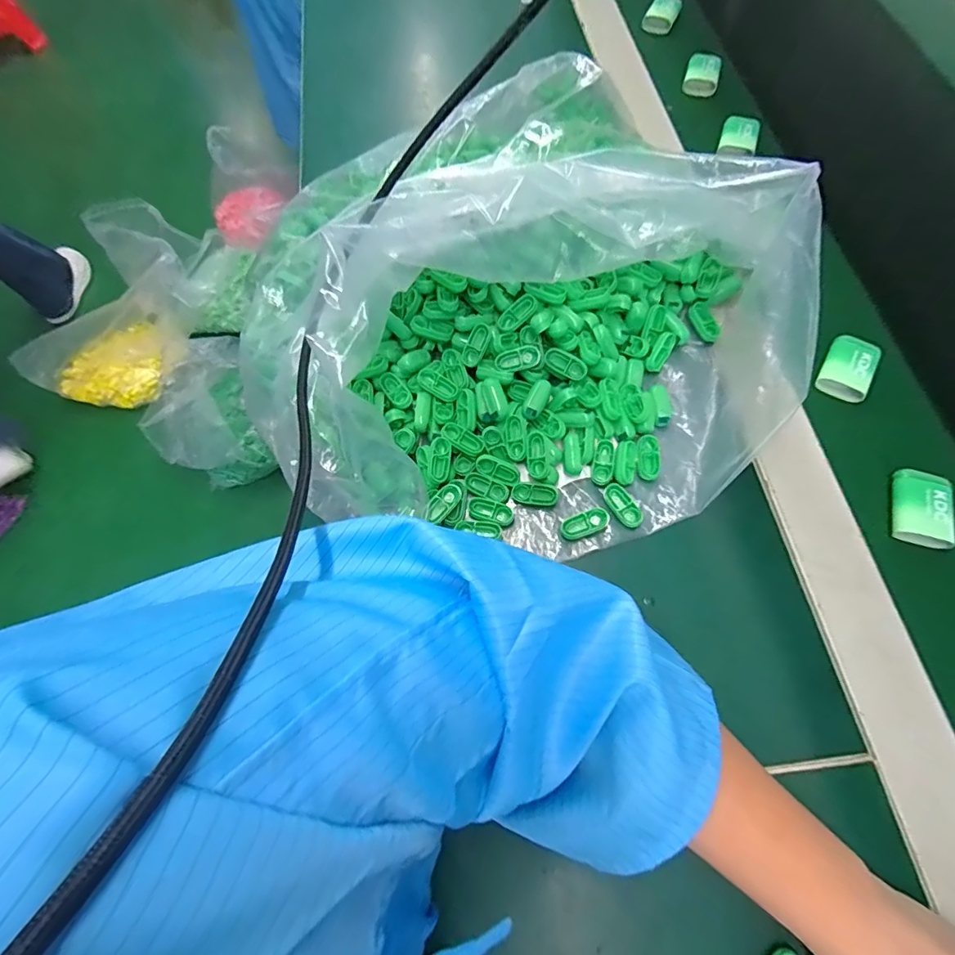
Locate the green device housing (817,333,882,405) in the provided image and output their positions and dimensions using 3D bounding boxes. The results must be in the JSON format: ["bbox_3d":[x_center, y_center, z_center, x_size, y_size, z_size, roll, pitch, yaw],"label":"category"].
[{"bbox_3d":[0.295,-0.088,0.382,0.035,0.016,0.048,27,71,14],"label":"green device housing"}]

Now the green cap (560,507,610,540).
[{"bbox_3d":[0.076,0.033,0.338,0.035,0.006,0.015,-24,67,10],"label":"green cap"}]

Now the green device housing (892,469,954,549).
[{"bbox_3d":[0.310,0.020,0.332,0.031,0.010,0.054,17,69,10],"label":"green device housing"}]

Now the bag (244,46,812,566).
[{"bbox_3d":[0.048,-0.079,0.320,0.306,0.141,0.218,-5,67,1],"label":"bag"}]

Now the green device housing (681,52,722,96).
[{"bbox_3d":[0.254,-0.452,0.540,0.037,0.024,0.045,17,69,10],"label":"green device housing"}]

